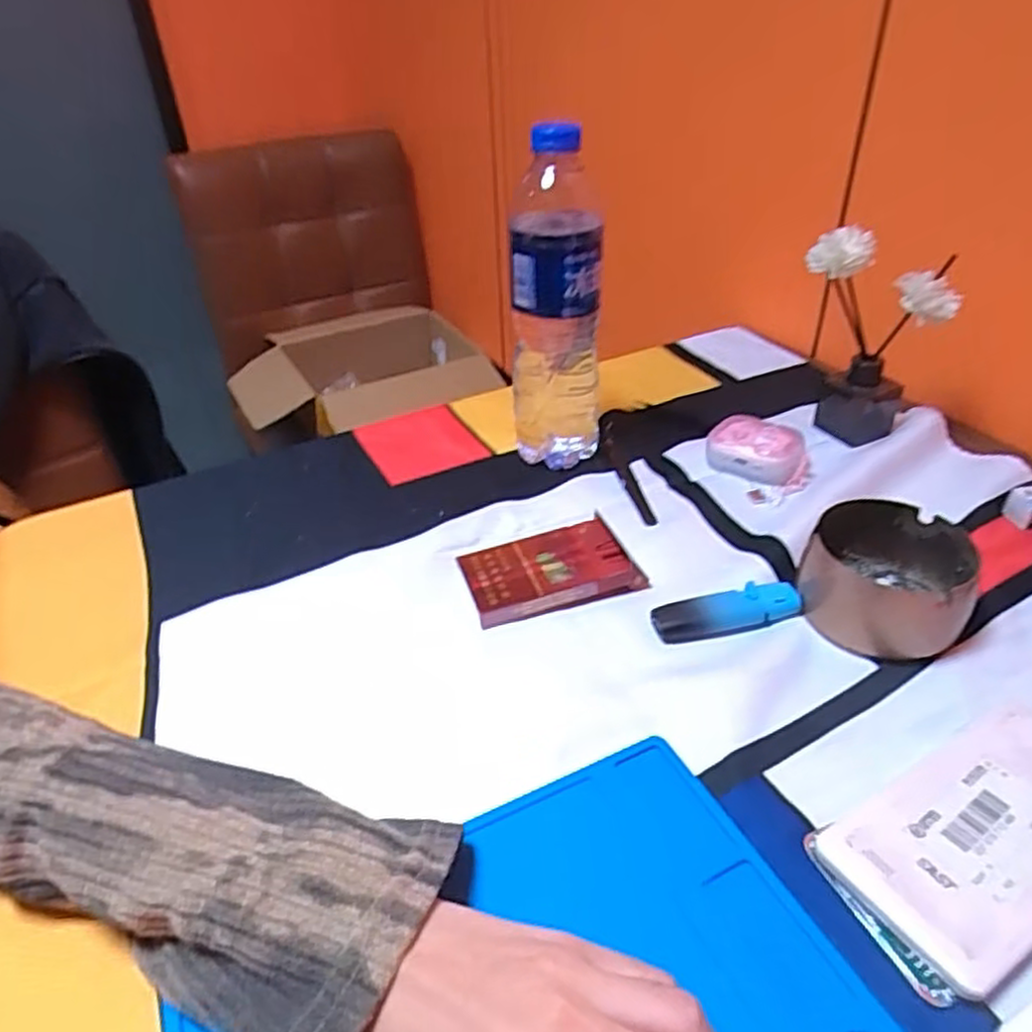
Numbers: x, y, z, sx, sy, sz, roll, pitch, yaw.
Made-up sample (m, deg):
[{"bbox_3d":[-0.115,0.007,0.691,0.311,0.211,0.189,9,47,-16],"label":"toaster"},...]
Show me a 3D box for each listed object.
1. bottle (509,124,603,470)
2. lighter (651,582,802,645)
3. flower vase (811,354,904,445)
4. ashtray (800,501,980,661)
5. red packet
[{"bbox_3d":[0.027,-0.141,0.518,0.061,0.229,0.052,-2,36,1],"label":"bottle"},{"bbox_3d":[0.121,0.053,0.421,0.087,0.011,0.022,-10,37,-10],"label":"lighter"},{"bbox_3d":[0.272,-0.100,0.583,0.058,0.060,0.062,17,40,25],"label":"flower vase"},{"bbox_3d":[0.210,0.034,0.419,0.084,0.045,0.088,-2,36,1],"label":"ashtray"},{"bbox_3d":[0.019,0.032,0.452,0.098,0.020,0.057,-14,37,-14],"label":"red packet"}]

